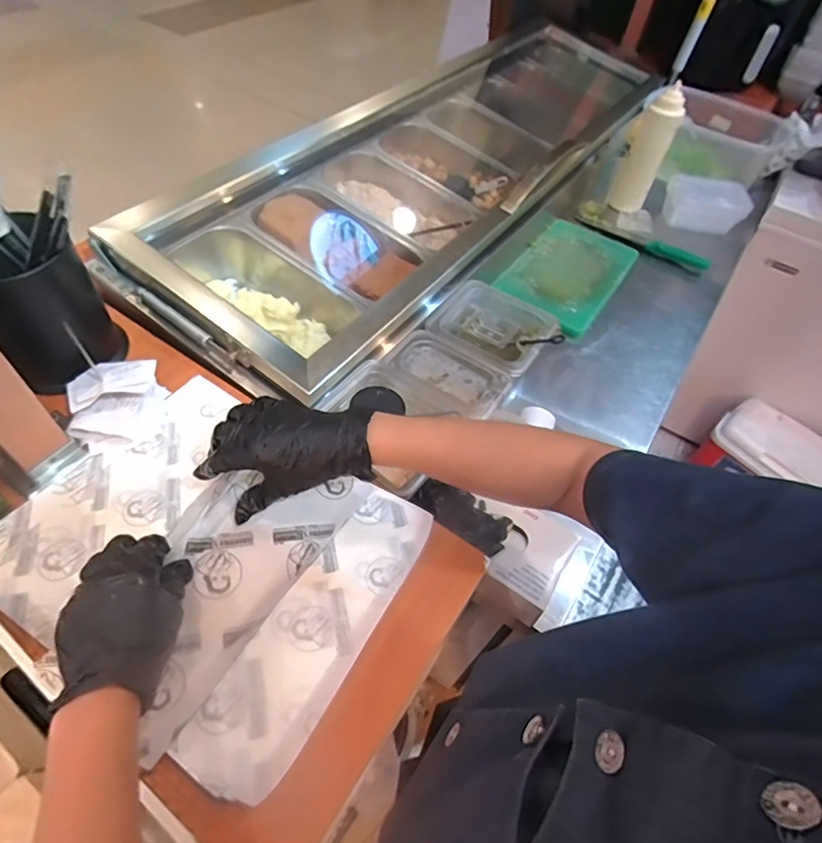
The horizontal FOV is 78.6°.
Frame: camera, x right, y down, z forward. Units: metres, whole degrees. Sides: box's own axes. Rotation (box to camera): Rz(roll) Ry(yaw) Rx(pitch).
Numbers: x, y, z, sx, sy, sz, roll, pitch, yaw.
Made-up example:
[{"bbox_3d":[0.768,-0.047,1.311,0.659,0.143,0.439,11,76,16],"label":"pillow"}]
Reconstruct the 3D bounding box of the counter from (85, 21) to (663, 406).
[{"bbox_3d":[-0.009,-0.411,0.947,0.386,0.162,1.019,30,57,16],"label":"counter"}]

